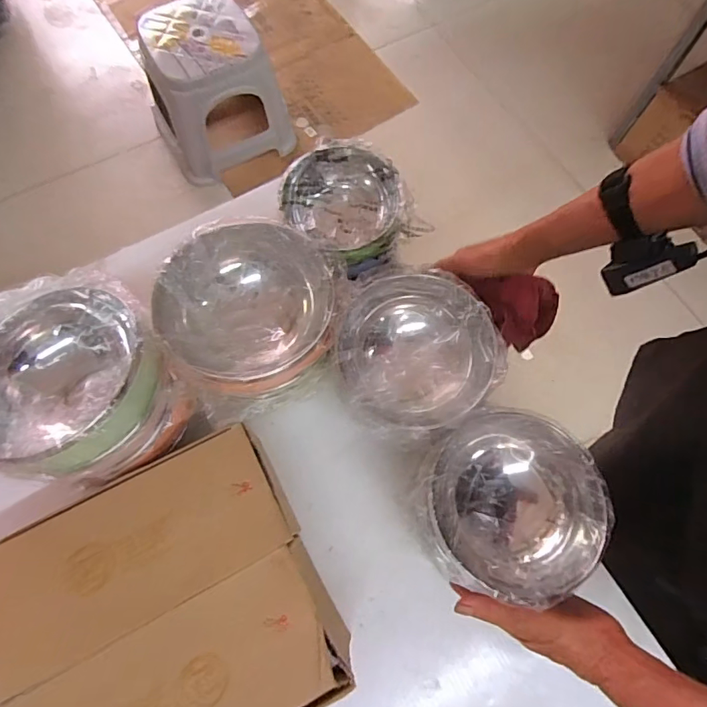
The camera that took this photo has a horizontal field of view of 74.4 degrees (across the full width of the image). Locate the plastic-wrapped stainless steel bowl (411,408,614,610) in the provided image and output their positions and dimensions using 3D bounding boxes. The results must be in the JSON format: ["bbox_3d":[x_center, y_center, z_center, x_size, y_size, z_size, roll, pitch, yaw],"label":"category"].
[{"bbox_3d":[0.139,0.135,0.427,0.159,0.072,0.150,1,68,-2],"label":"plastic-wrapped stainless steel bowl"}]

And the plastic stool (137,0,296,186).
[{"bbox_3d":[-0.354,-0.672,1.184,0.319,0.281,0.258,-28,74,-11],"label":"plastic stool"}]

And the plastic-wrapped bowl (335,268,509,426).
[{"bbox_3d":[0.062,-0.001,0.458,0.152,0.048,0.147,1,68,-2],"label":"plastic-wrapped bowl"}]

